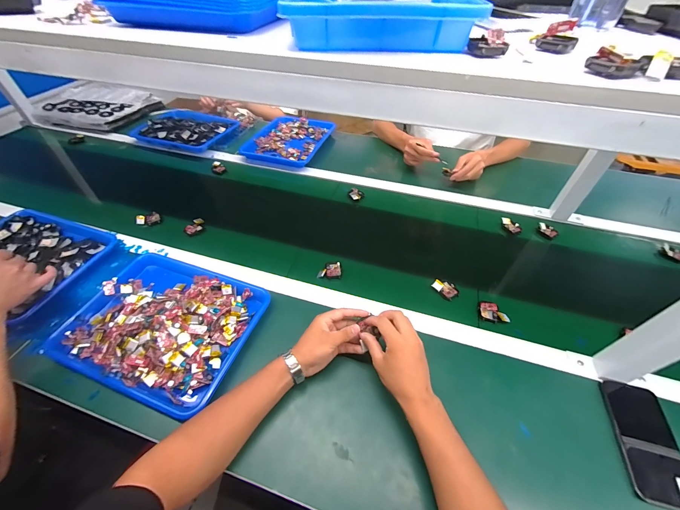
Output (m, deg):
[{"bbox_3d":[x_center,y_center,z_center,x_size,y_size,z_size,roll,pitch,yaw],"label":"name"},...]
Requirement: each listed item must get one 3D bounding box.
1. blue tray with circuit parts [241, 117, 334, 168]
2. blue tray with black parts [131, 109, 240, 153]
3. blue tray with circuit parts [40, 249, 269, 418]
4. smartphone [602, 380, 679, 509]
[{"bbox_3d":[-0.177,-0.417,1.043,0.246,0.041,0.311,15,49,12],"label":"blue tray with circuit parts"},{"bbox_3d":[-0.570,-0.475,1.088,0.335,0.064,0.261,15,49,13],"label":"blue tray with black parts"},{"bbox_3d":[-0.317,0.119,0.528,0.318,0.043,0.247,16,50,13],"label":"blue tray with circuit parts"},{"bbox_3d":[0.457,0.273,0.427,0.069,0.016,0.163,12,49,10],"label":"smartphone"}]

